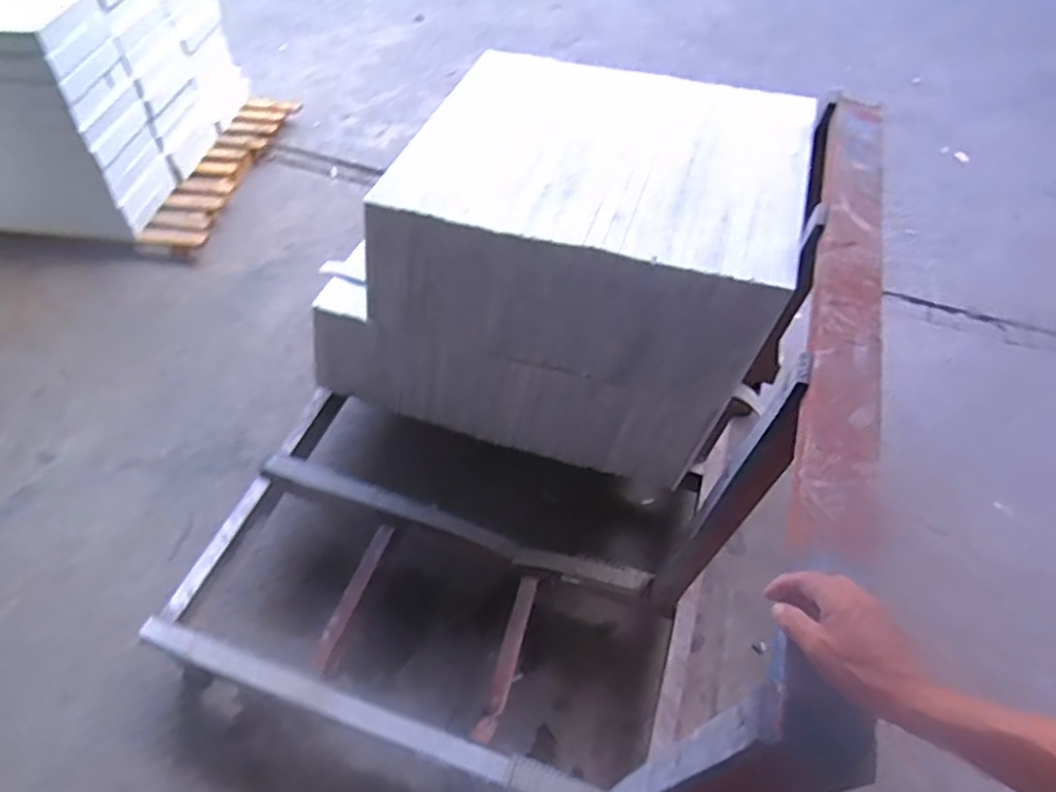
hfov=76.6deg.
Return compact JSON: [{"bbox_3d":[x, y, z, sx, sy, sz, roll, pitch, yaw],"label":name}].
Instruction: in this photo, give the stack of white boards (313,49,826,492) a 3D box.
[{"bbox_3d":[0.053,-0.306,1.491,0.927,0.599,0.642,15,52,12],"label":"stack of white boards"}]

